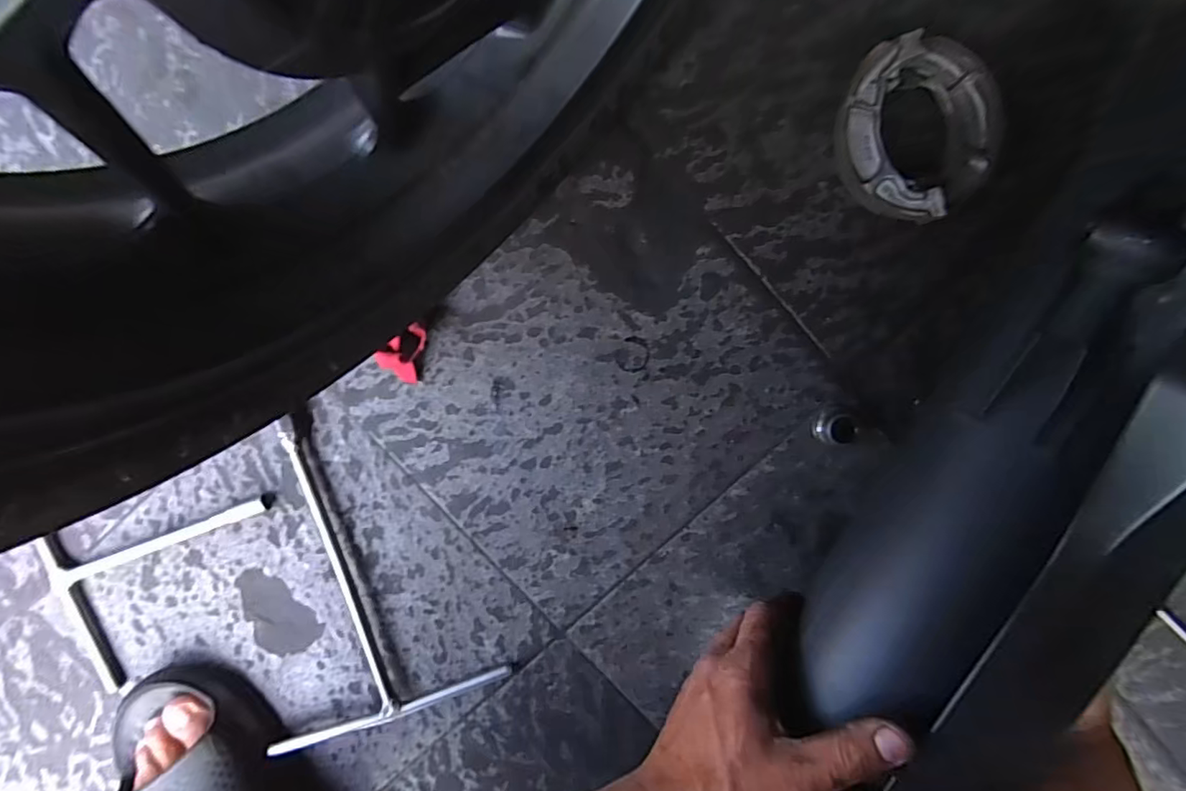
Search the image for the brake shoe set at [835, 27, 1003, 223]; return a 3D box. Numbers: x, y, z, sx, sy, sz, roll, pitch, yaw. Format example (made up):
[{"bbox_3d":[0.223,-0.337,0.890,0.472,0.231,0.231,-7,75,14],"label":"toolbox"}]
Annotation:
[{"bbox_3d":[0.231,-0.187,0.386,0.106,0.039,0.115,0,96,0],"label":"brake shoe set"}]

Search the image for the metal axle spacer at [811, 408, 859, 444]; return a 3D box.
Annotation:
[{"bbox_3d":[0.183,0.023,0.416,0.027,0.020,0.025,0,96,0],"label":"metal axle spacer"}]

